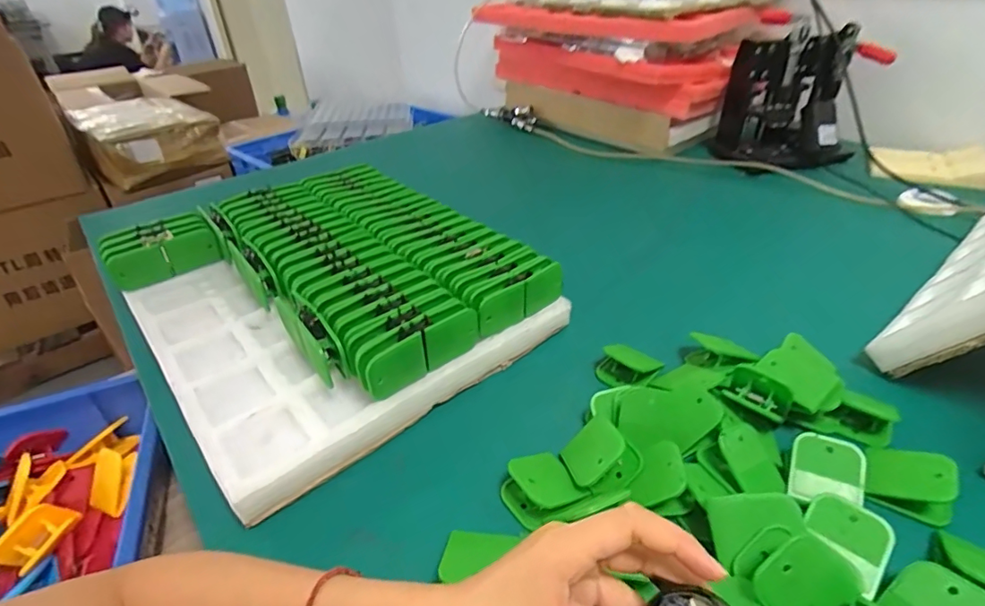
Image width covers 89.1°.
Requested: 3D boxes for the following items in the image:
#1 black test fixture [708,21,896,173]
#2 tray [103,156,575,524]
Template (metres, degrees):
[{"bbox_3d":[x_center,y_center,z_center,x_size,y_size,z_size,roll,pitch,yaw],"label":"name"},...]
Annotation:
[{"bbox_3d":[0.513,-0.342,0.855,0.222,0.197,0.143,14,38,23],"label":"black test fixture"},{"bbox_3d":[-0.186,-0.023,0.557,0.349,0.082,0.410,-29,42,-32],"label":"tray"}]

